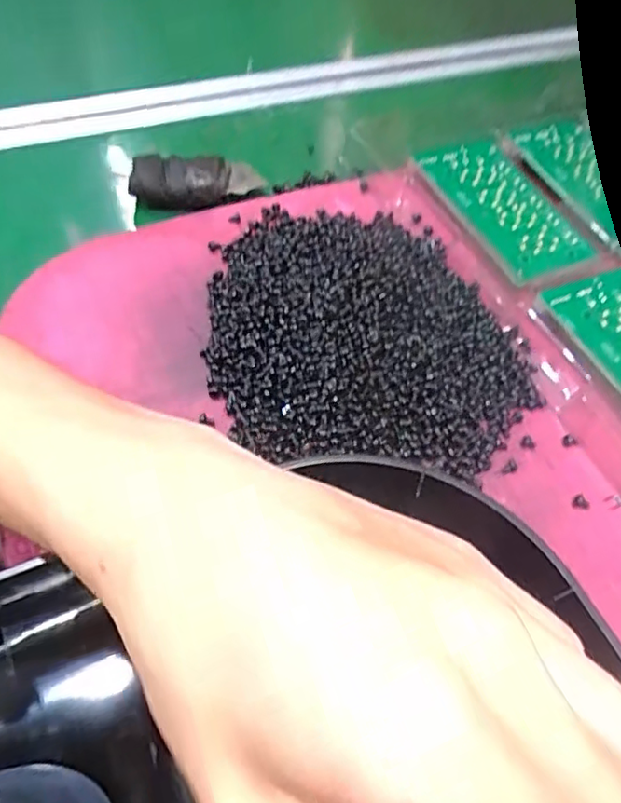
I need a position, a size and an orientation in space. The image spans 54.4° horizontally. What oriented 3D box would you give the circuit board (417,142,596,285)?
[{"bbox_3d":[0.105,-0.104,0.321,0.055,0.006,0.096,-25,58,-12],"label":"circuit board"}]

